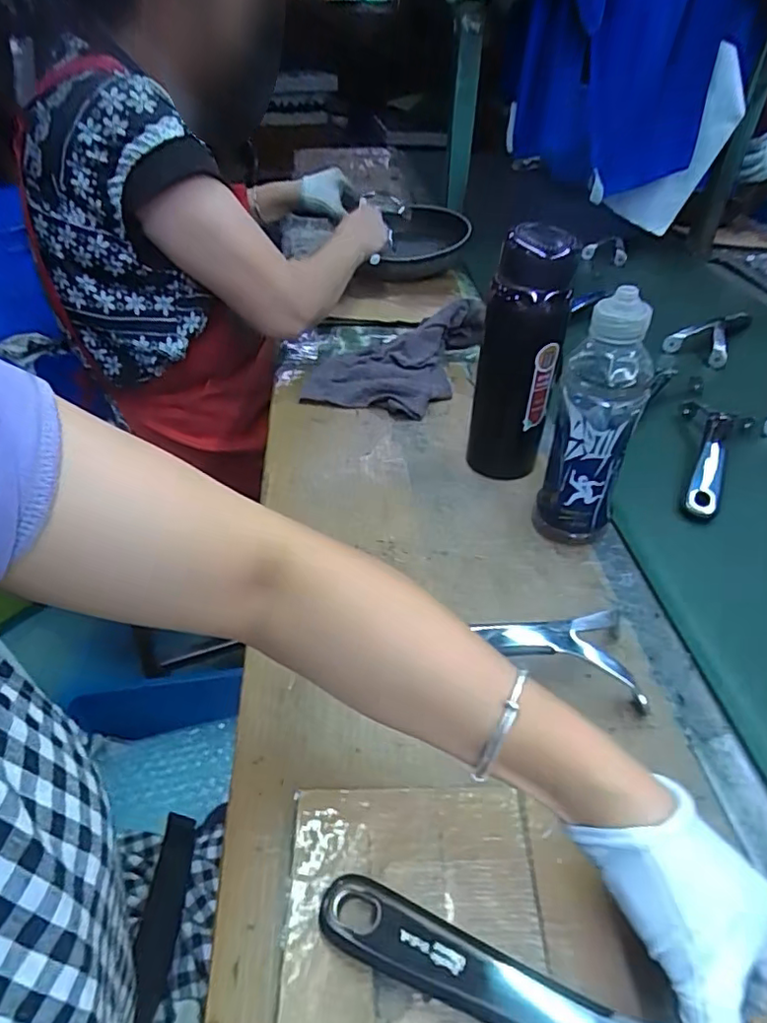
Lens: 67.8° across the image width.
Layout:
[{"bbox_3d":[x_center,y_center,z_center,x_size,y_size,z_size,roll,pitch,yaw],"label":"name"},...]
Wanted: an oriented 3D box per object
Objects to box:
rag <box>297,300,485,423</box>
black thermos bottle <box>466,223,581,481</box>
[{"bbox_3d":[0.018,-0.225,0.788,0.199,0.061,0.249,15,43,16],"label":"rag"},{"bbox_3d":[0.131,-0.143,0.562,0.075,0.234,0.065,10,41,10],"label":"black thermos bottle"}]

